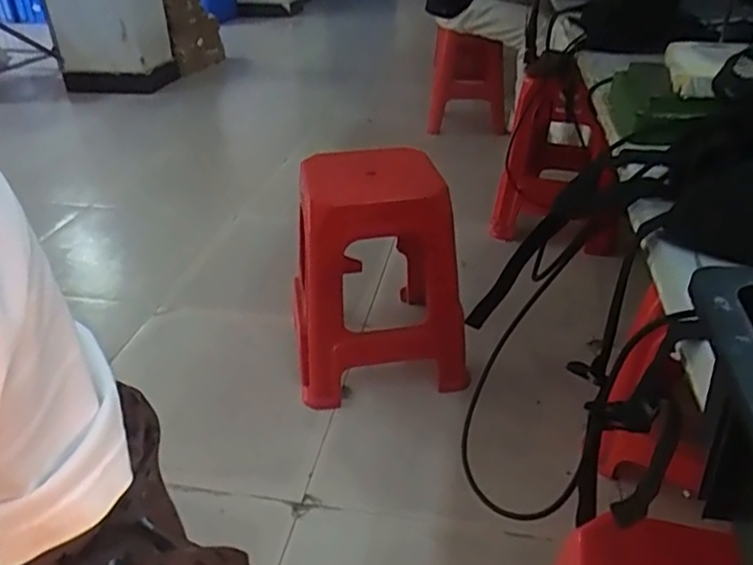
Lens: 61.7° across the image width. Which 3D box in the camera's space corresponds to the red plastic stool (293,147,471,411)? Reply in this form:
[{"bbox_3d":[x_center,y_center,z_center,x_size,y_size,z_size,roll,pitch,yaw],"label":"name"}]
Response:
[{"bbox_3d":[-0.005,-0.030,1.435,0.364,0.468,0.355,-5,31,-6],"label":"red plastic stool"}]

